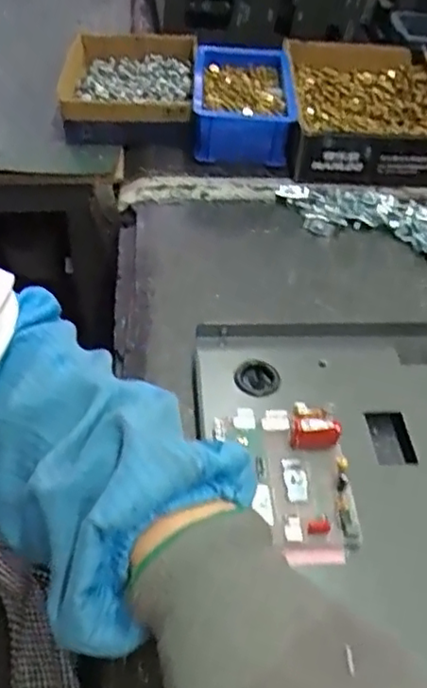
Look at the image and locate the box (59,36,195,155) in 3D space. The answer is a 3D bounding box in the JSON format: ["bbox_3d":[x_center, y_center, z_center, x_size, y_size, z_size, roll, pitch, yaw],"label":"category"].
[{"bbox_3d":[-0.090,-0.278,0.688,0.144,0.042,0.203,0,45,-4],"label":"box"}]

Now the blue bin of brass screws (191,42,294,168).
[{"bbox_3d":[0.027,-0.251,0.644,0.100,0.041,0.181,2,45,-2],"label":"blue bin of brass screws"}]

